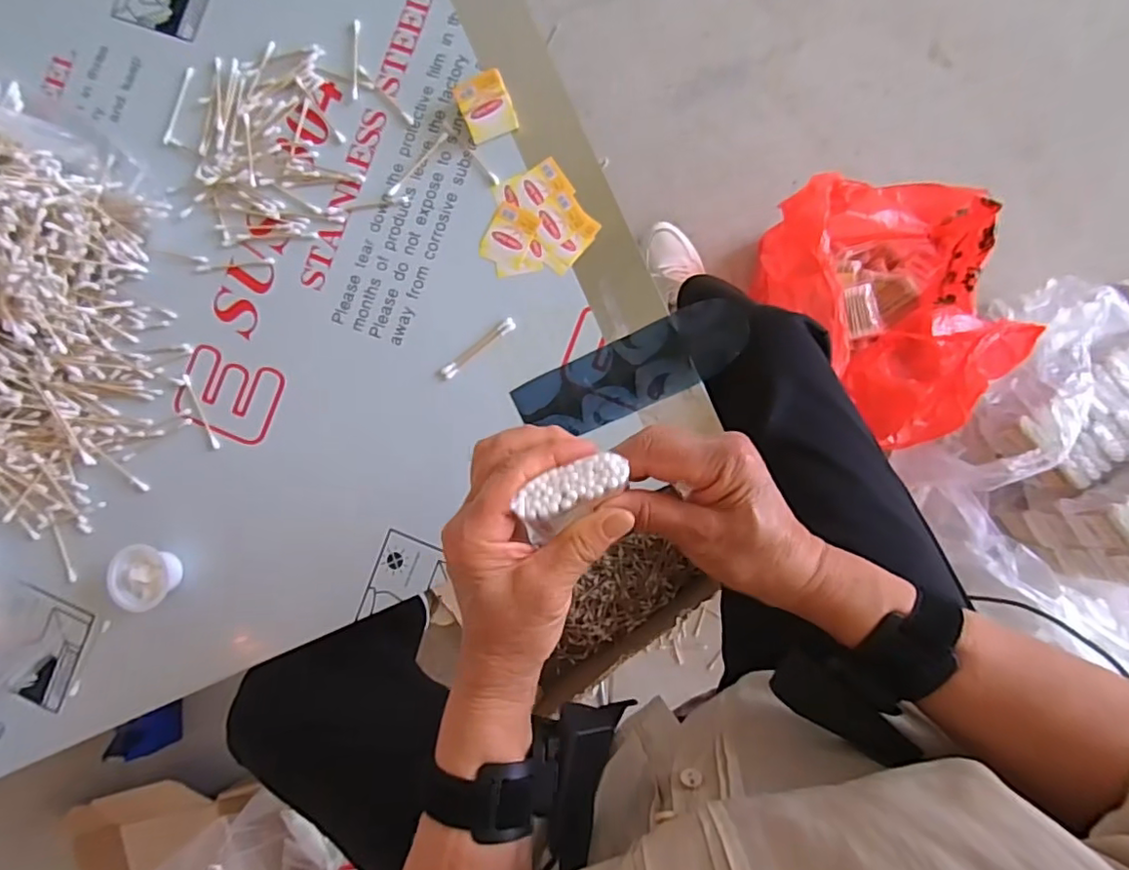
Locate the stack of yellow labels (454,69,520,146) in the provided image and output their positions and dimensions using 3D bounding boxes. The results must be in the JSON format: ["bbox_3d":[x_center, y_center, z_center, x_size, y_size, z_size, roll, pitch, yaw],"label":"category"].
[{"bbox_3d":[-0.065,-0.277,0.492,0.042,0.020,0.048,-21,86,3],"label":"stack of yellow labels"}]

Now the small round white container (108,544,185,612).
[{"bbox_3d":[-0.356,0.120,0.502,0.054,0.027,0.054,0,88,4],"label":"small round white container"}]

